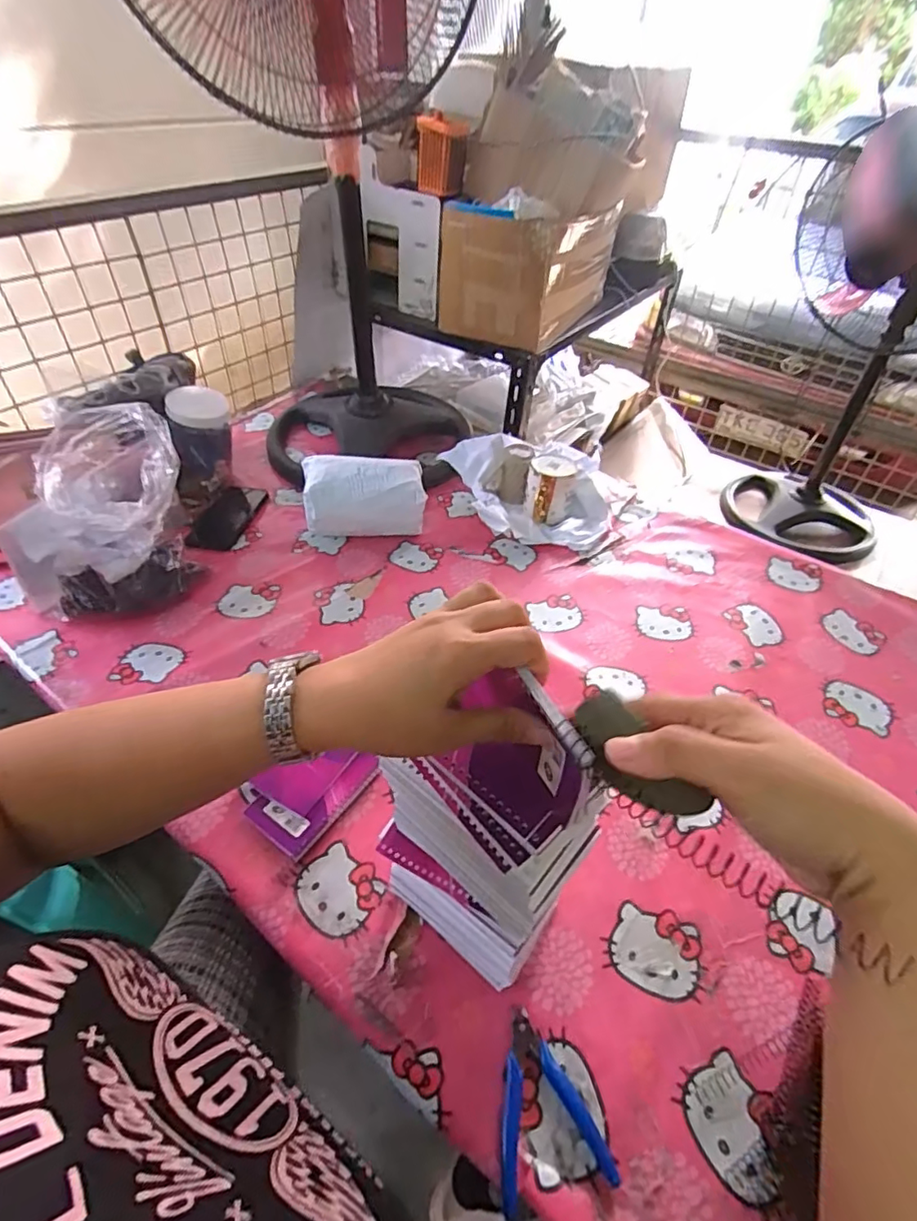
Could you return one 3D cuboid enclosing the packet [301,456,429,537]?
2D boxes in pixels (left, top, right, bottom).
[{"bbox_3d":[-0.152,-0.182,0.927,0.189,0.109,0.098,-3,45,-6],"label":"packet"}]

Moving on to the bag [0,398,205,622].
[{"bbox_3d":[-0.451,-0.101,0.739,0.180,0.246,0.201,28,50,23],"label":"bag"}]

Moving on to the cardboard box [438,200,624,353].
[{"bbox_3d":[0.145,-0.711,1.158,0.235,0.207,0.360,24,49,21],"label":"cardboard box"}]

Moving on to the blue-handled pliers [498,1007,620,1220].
[{"bbox_3d":[0.064,0.381,0.444,0.083,0.008,0.113,-7,46,-8],"label":"blue-handled pliers"}]

